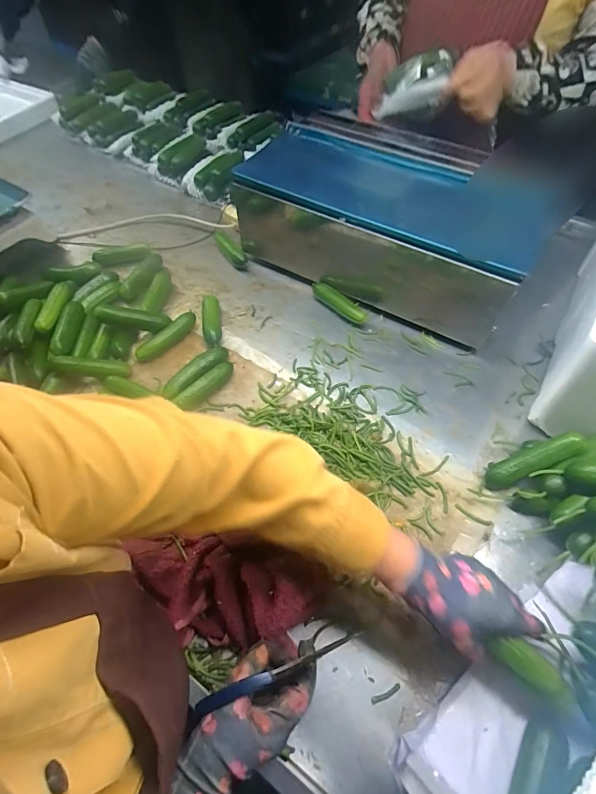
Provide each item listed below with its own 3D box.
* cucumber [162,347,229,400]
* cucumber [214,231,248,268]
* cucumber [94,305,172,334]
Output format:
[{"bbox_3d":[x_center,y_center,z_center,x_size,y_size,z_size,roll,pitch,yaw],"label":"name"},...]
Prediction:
[{"bbox_3d":[-0.162,-0.038,0.602,0.122,0.025,0.034,-38,65,-21],"label":"cucumber"},{"bbox_3d":[-0.141,-0.303,0.771,0.034,0.023,0.127,-28,62,-16],"label":"cucumber"},{"bbox_3d":[-0.280,-0.134,0.645,0.115,0.027,0.031,7,57,-14],"label":"cucumber"}]

